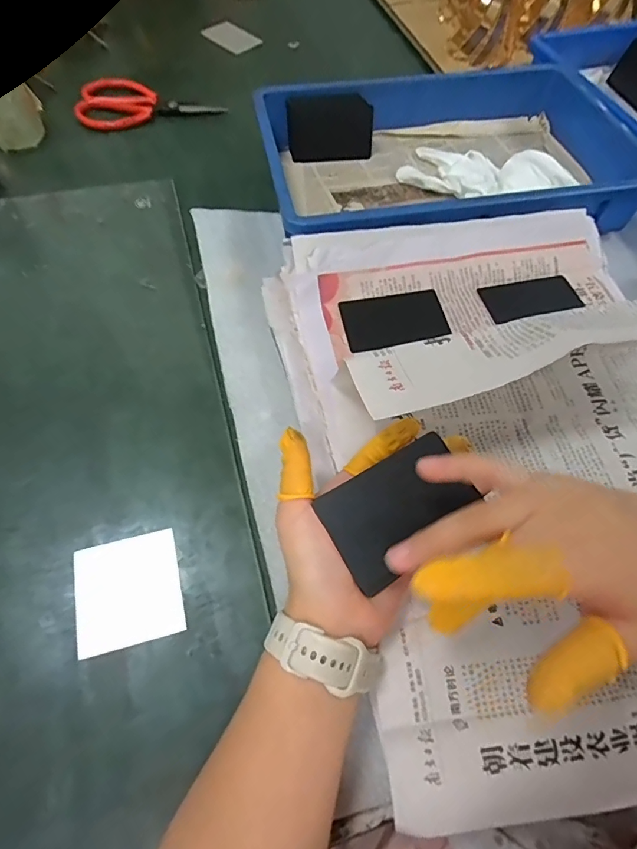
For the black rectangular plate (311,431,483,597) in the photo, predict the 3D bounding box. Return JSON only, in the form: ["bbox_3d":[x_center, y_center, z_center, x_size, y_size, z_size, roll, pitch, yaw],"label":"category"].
[{"bbox_3d":[0.046,0.048,0.267,0.082,0.005,0.059,-35,63,2],"label":"black rectangular plate"}]

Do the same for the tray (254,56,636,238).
[{"bbox_3d":[0.133,-0.281,0.488,0.369,0.070,0.254,-9,64,-7],"label":"tray"}]

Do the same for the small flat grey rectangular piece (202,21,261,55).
[{"bbox_3d":[-0.125,-0.568,0.672,0.075,0.009,0.062,41,66,16],"label":"small flat grey rectangular piece"}]

